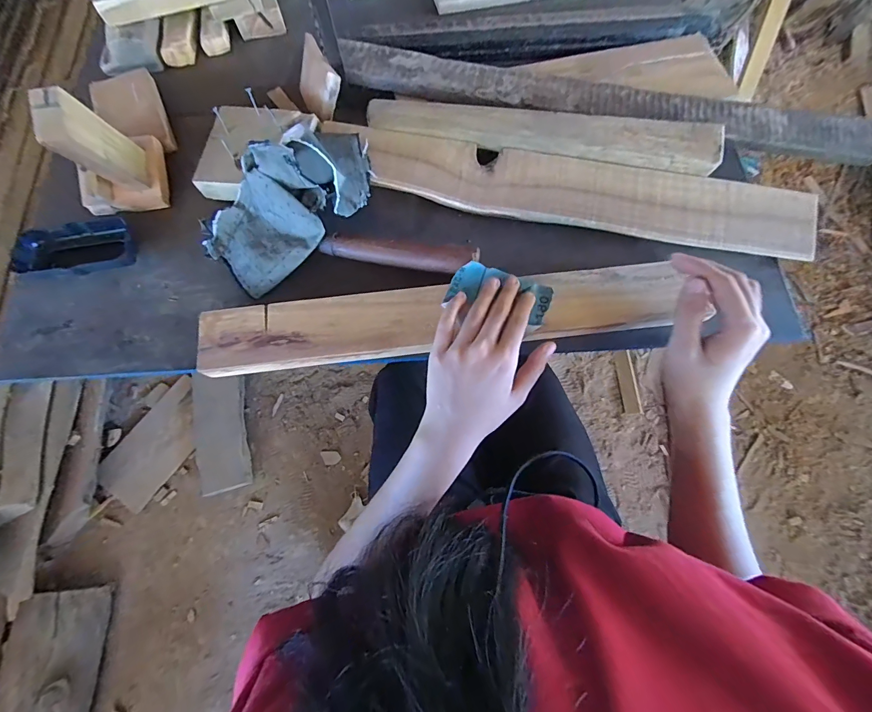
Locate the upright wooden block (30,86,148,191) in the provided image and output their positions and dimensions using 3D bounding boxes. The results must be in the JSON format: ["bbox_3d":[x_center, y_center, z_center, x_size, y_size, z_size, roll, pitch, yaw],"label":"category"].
[{"bbox_3d":[-0.310,-0.194,0.345,0.022,0.103,0.053,1,93,1],"label":"upright wooden block"}]

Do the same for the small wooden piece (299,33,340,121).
[{"bbox_3d":[-0.133,-0.311,0.428,0.018,0.060,0.070,-20,70,-41],"label":"small wooden piece"}]

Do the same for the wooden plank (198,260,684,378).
[{"bbox_3d":[0.007,-0.038,0.350,0.437,0.013,0.065,-6,73,-2],"label":"wooden plank"}]

